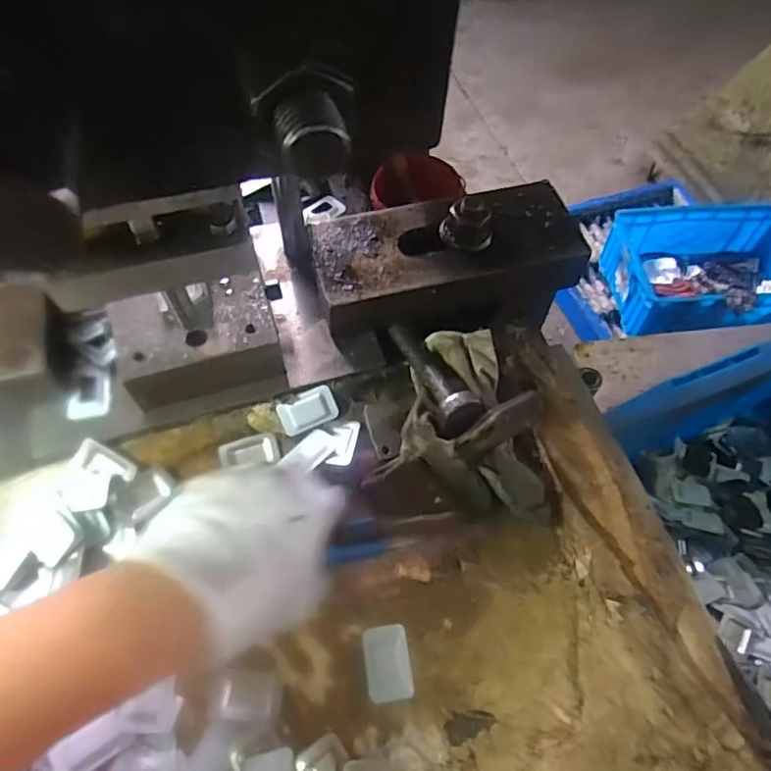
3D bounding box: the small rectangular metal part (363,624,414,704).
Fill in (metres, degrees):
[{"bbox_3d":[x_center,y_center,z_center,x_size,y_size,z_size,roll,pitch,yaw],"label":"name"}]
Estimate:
[{"bbox_3d":[0.002,0.166,0.333,0.026,0.005,0.040,-7,61,-5],"label":"small rectangular metal part"}]

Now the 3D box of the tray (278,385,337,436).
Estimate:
[{"bbox_3d":[-0.055,0.019,0.399,0.040,0.004,0.026,-23,100,-8],"label":"tray"}]

